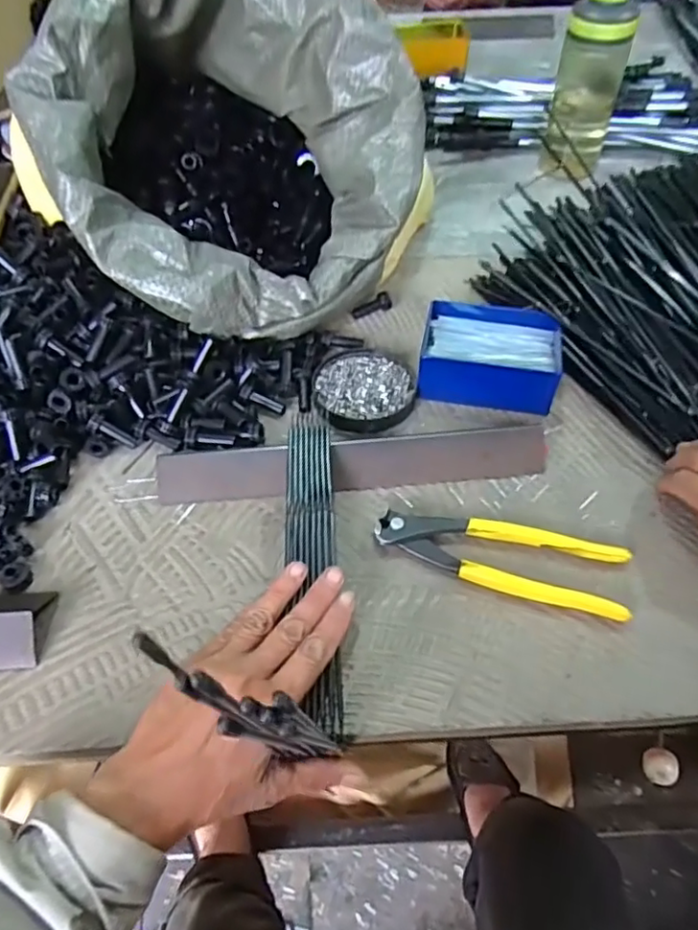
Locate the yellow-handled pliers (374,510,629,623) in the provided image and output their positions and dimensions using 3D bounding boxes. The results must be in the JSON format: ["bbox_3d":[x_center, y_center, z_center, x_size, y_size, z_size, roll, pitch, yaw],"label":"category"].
[{"bbox_3d":[0.098,0.057,0.396,0.157,0.019,0.050,13,54,12],"label":"yellow-handled pliers"}]

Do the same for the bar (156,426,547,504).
[{"bbox_3d":[0.004,-0.002,0.437,0.276,0.027,0.031,-4,52,-1],"label":"bar"}]

